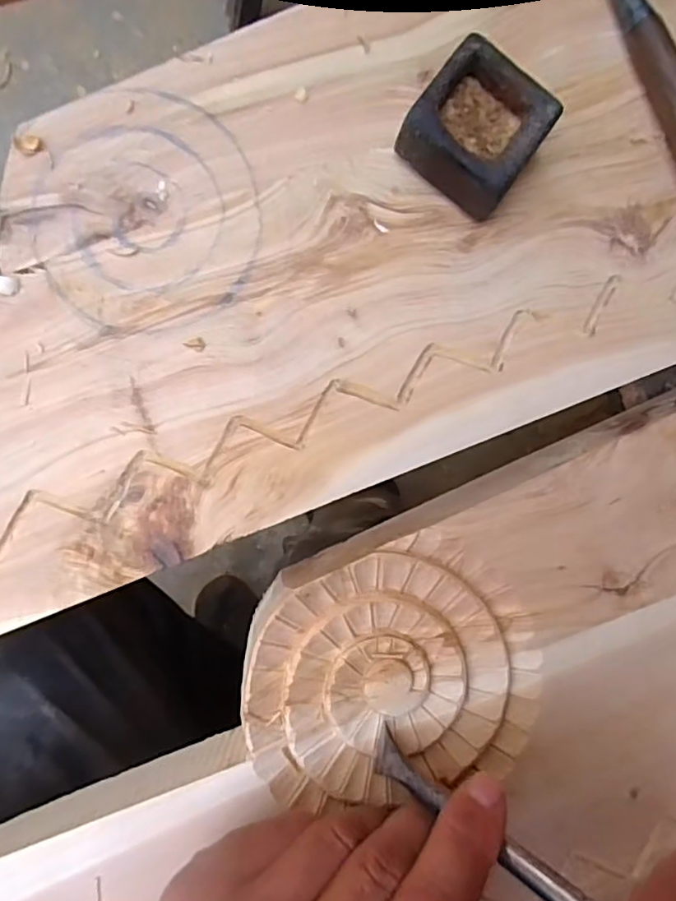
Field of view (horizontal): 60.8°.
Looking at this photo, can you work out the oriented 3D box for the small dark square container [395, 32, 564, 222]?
[{"bbox_3d":[0.054,-0.126,0.230,0.046,0.029,0.045,36,87,-8],"label":"small dark square container"}]

